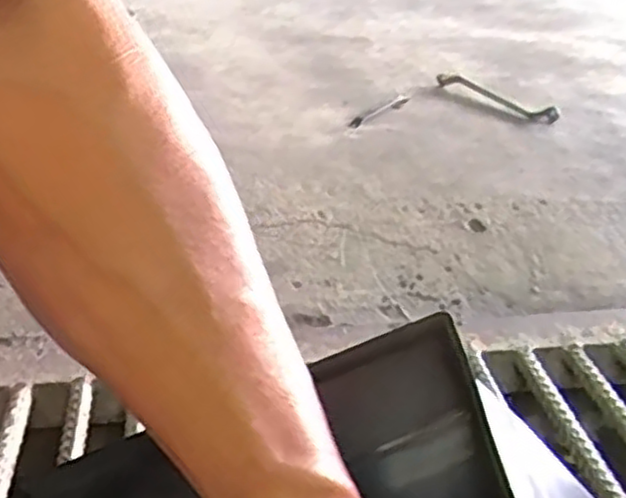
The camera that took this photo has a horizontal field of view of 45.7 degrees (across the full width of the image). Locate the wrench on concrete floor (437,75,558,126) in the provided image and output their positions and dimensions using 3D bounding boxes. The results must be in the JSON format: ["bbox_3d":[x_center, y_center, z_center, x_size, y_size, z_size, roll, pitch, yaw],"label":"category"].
[{"bbox_3d":[0.274,-0.234,1.138,0.060,0.018,0.219,-19,37,-34],"label":"wrench on concrete floor"}]

